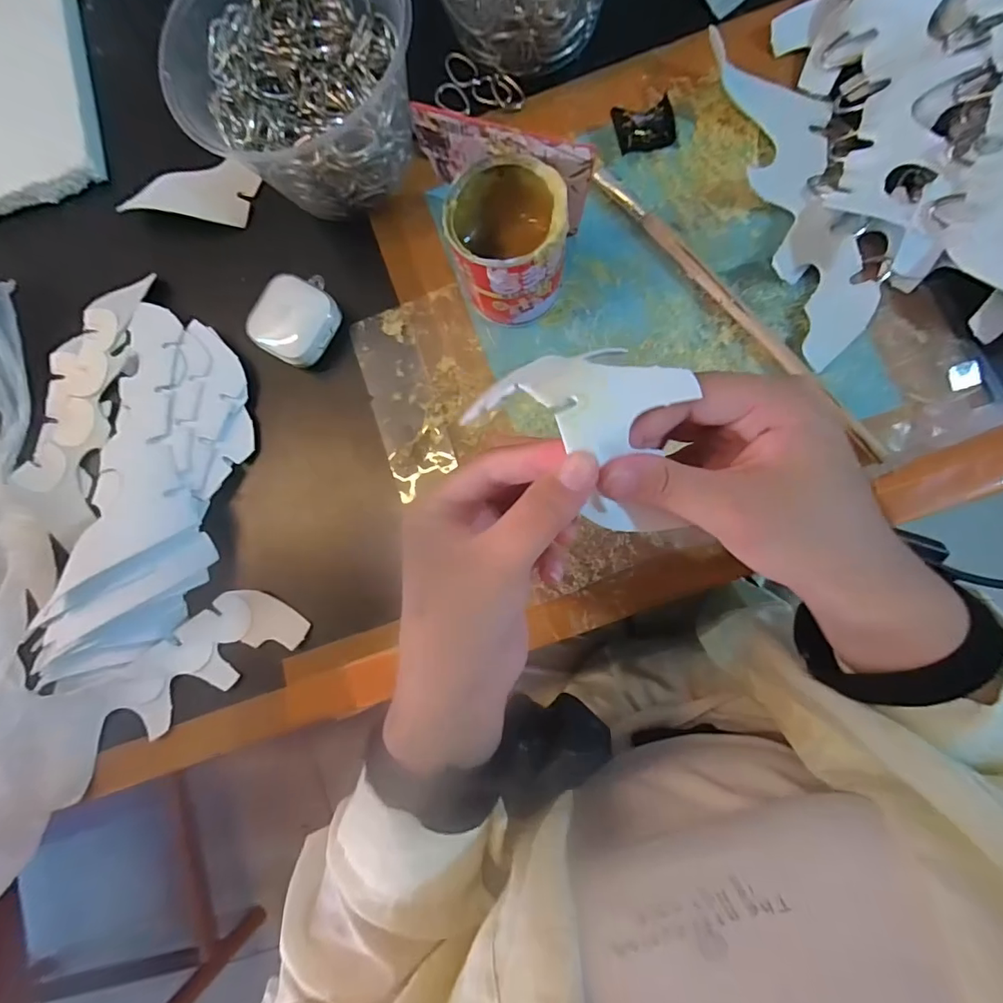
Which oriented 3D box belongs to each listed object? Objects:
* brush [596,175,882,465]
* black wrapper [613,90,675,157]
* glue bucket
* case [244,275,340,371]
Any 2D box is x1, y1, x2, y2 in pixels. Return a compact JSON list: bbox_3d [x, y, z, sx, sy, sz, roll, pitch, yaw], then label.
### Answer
[{"bbox_3d":[0.141,-0.121,0.309,0.009,0.009,0.248,-39,81,2],"label":"brush"},{"bbox_3d":[0.093,-0.243,0.326,0.037,0.016,0.028,-13,82,5],"label":"black wrapper"},{"bbox_3d":[0.004,-0.150,0.298,0.062,0.068,0.063,-1,84,7],"label":"glue bucket"},{"bbox_3d":[-0.137,-0.123,0.342,0.053,0.022,0.058,33,89,9],"label":"case"}]

